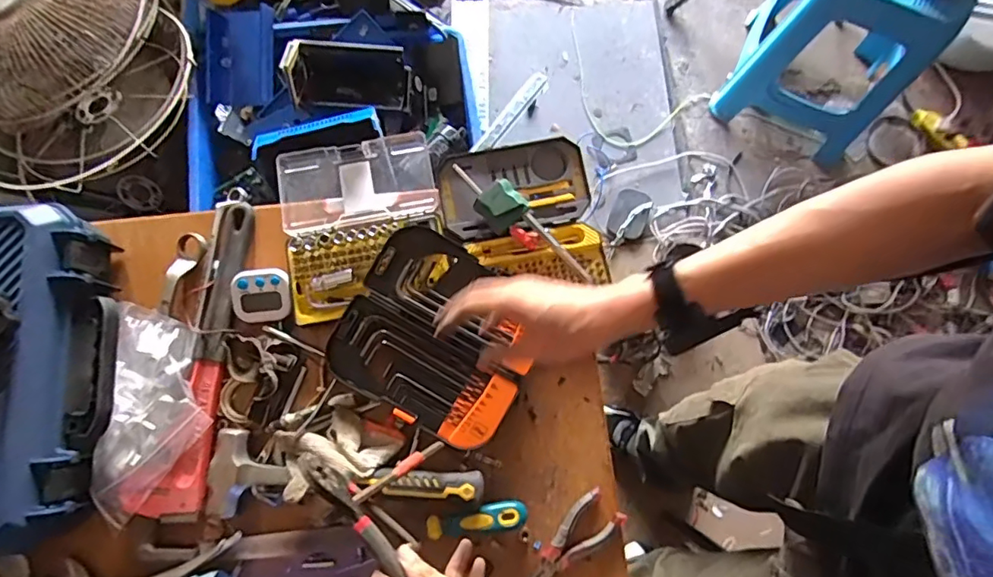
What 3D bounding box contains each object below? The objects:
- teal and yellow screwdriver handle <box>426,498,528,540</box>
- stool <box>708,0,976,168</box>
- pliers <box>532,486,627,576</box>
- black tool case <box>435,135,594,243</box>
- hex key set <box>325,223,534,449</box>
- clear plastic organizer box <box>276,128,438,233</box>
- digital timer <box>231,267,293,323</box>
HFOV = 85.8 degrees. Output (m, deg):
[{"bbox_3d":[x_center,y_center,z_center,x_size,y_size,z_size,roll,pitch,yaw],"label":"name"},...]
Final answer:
[{"bbox_3d":[-0.022,0.257,0.595,0.108,0.035,0.030,-7,79,-2],"label":"teal and yellow screwdriver handle"},{"bbox_3d":[0.823,-0.602,1.276,0.360,0.491,0.337,26,80,5],"label":"stool"},{"bbox_3d":[0.084,0.289,0.604,0.131,0.021,0.053,-41,82,-8],"label":"pliers"},{"bbox_3d":[0.023,-0.122,0.665,0.185,0.023,0.116,-12,79,-3],"label":"black tool case"},{"bbox_3d":[-0.066,0.052,0.614,0.210,0.026,0.197,27,80,5],"label":"hex key set"},{"bbox_3d":[-0.177,-0.135,0.676,0.190,0.030,0.117,-12,79,-3],"label":"clear plastic organizer box"},{"bbox_3d":[-0.277,0.008,0.630,0.068,0.016,0.060,-6,79,-2],"label":"digital timer"}]

